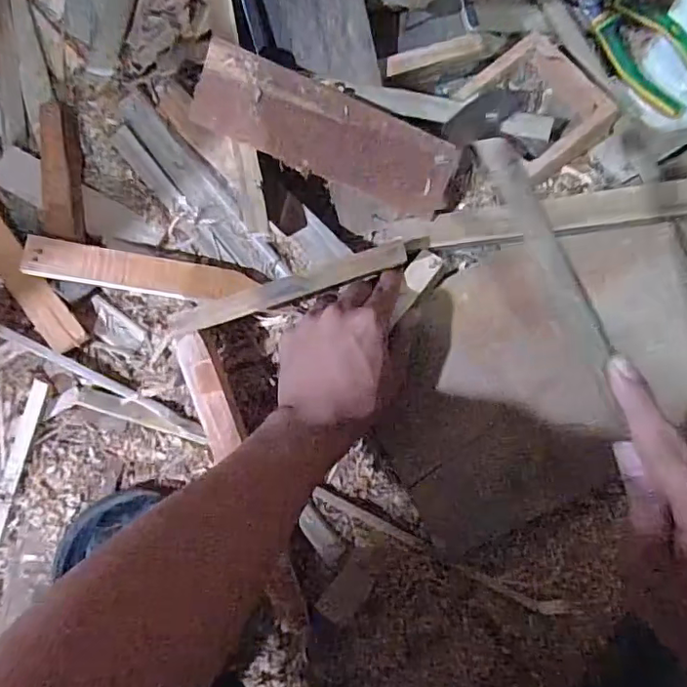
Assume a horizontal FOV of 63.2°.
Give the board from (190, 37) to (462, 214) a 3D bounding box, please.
[{"bbox_3d":[-0.011,-0.158,0.426,0.200,0.010,0.061,21,116,-12],"label":"board"}]

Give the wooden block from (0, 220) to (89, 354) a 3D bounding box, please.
[{"bbox_3d":[-0.284,-0.068,0.479,0.030,0.016,0.182,-39,85,-2],"label":"wooden block"}]

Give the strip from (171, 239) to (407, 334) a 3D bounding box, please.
[{"bbox_3d":[-0.042,-0.042,0.431,0.185,0.008,0.020,-18,84,2],"label":"strip"}]

